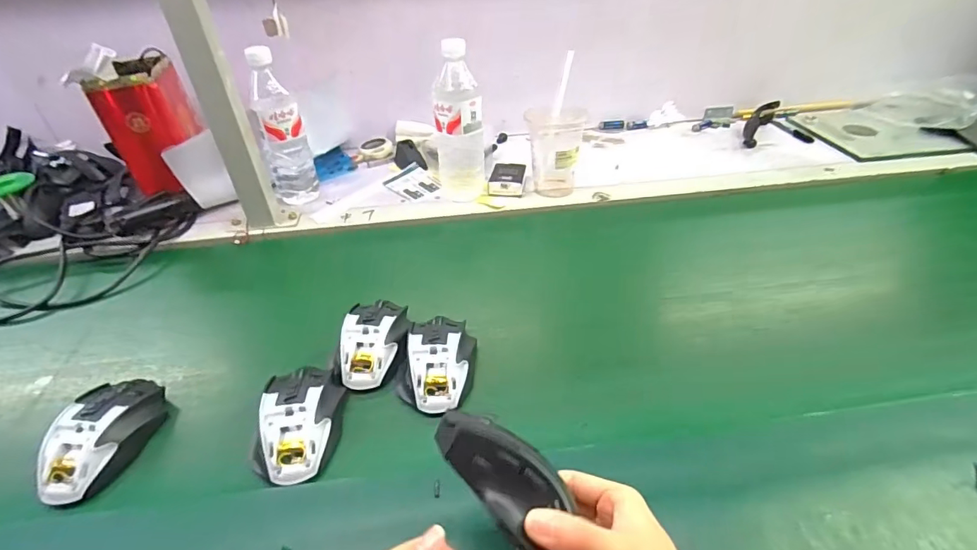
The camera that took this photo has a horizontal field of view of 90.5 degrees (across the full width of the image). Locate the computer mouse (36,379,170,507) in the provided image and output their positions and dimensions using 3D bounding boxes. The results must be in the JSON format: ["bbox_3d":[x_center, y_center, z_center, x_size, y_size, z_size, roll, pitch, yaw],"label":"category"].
[{"bbox_3d":[-0.346,0.142,0.432,0.072,0.043,0.114,1,37,3],"label":"computer mouse"}]

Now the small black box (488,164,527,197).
[{"bbox_3d":[0.030,-0.153,0.773,0.053,0.025,0.068,5,38,8],"label":"small black box"}]

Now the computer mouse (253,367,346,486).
[{"bbox_3d":[-0.173,0.128,0.434,0.073,0.035,0.108,-2,37,-1],"label":"computer mouse"}]

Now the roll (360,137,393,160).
[{"bbox_3d":[-0.206,-0.232,0.892,0.057,0.023,0.063,-7,38,-8],"label":"roll"}]

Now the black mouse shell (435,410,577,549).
[{"bbox_3d":[0.015,0.119,0.279,0.043,0.025,0.107,-30,66,-33],"label":"black mouse shell"}]

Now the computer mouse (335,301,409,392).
[{"bbox_3d":[-0.122,0.068,0.505,0.082,0.036,0.100,-2,37,-1],"label":"computer mouse"}]

